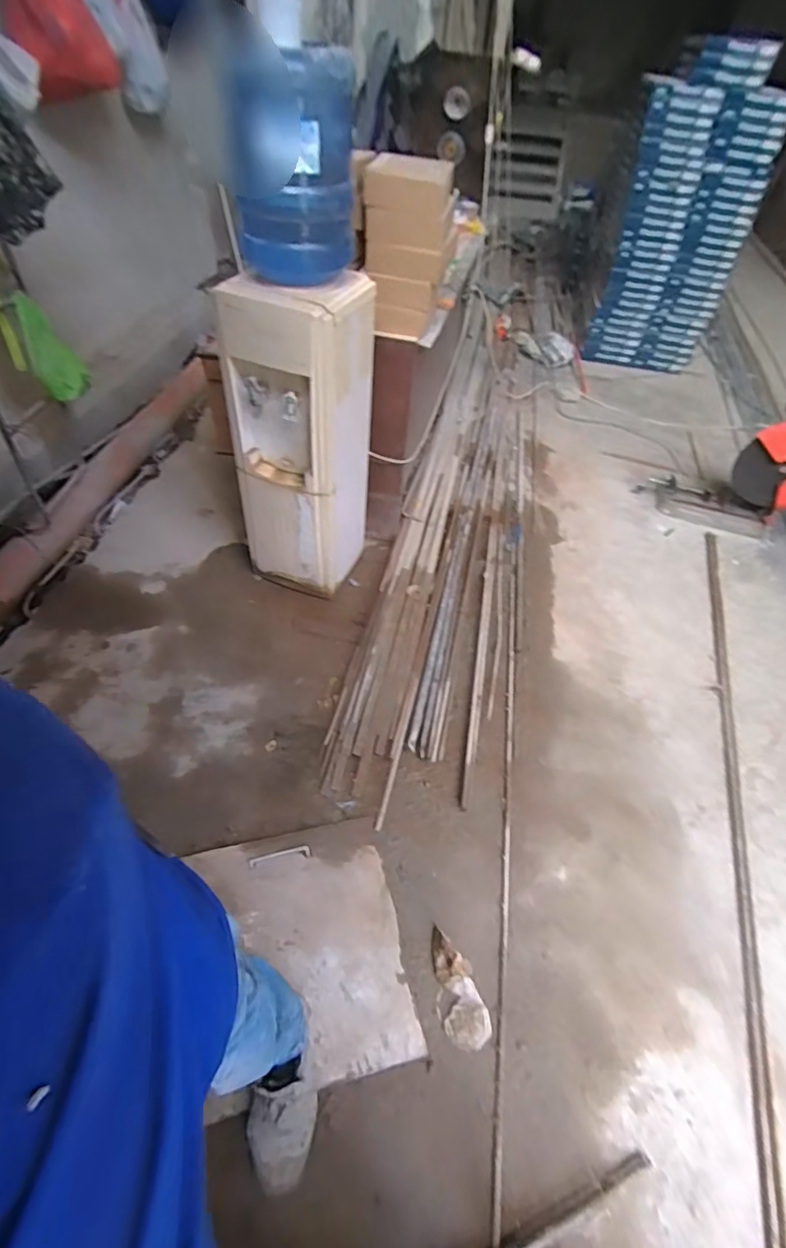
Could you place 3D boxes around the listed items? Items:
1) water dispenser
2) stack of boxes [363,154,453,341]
[{"bbox_3d":[-0.272,-0.550,1.650,0.325,0.897,0.331,22,52,14],"label":"water dispenser"},{"bbox_3d":[0.039,-1.068,1.533,0.218,0.370,0.241,6,50,2],"label":"stack of boxes"}]

